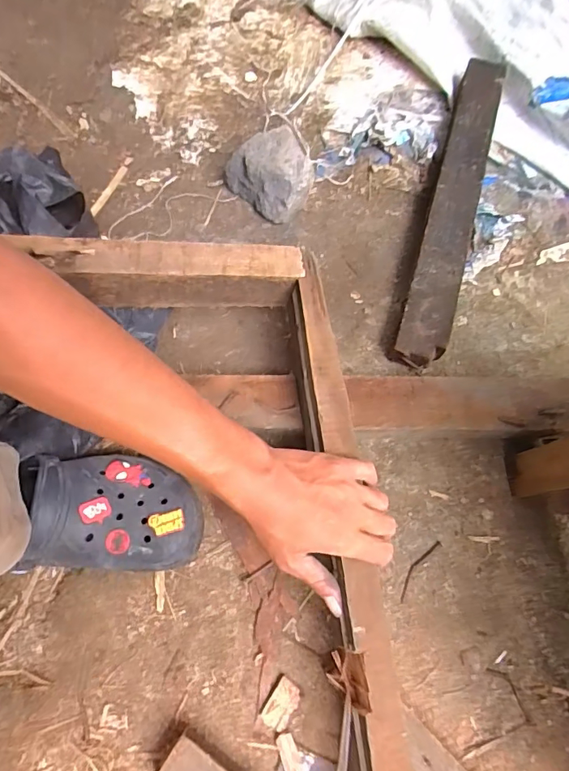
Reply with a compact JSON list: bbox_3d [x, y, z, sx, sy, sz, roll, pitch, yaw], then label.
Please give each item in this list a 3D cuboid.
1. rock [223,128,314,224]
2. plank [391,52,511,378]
[{"bbox_3d":[-0.018,-0.266,0.613,0.105,0.080,0.072,40,75,13],"label":"rock"},{"bbox_3d":[0.220,-0.244,0.623,0.061,0.045,0.495,17,69,5],"label":"plank"}]

